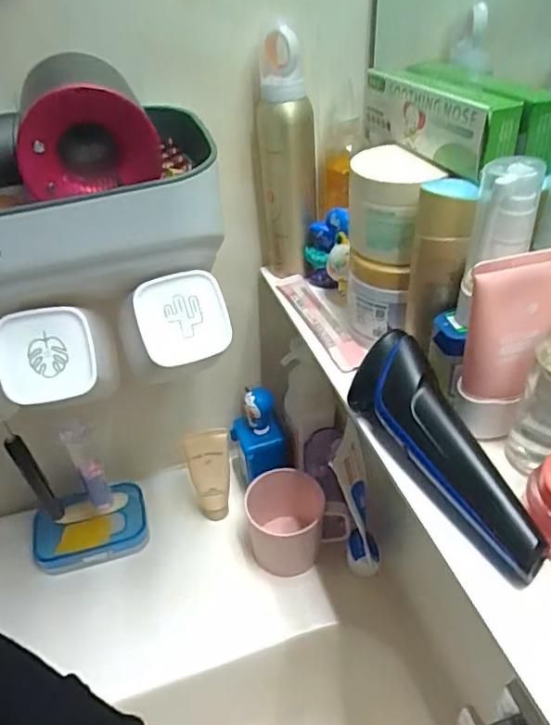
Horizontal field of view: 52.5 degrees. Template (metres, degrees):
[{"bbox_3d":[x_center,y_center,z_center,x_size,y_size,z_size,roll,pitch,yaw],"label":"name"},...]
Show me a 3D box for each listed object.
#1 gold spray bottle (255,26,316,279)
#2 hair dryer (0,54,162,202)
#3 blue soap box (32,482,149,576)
[{"bbox_3d":[0.009,-0.163,0.466,0.047,0.185,0.043,-2,39,1],"label":"gold spray bottle"},{"bbox_3d":[-0.224,-0.133,0.332,0.295,0.070,0.080,-5,39,-3],"label":"hair dryer"},{"bbox_3d":[-0.193,0.174,0.586,0.113,0.031,0.070,-14,40,-13],"label":"blue soap box"}]

